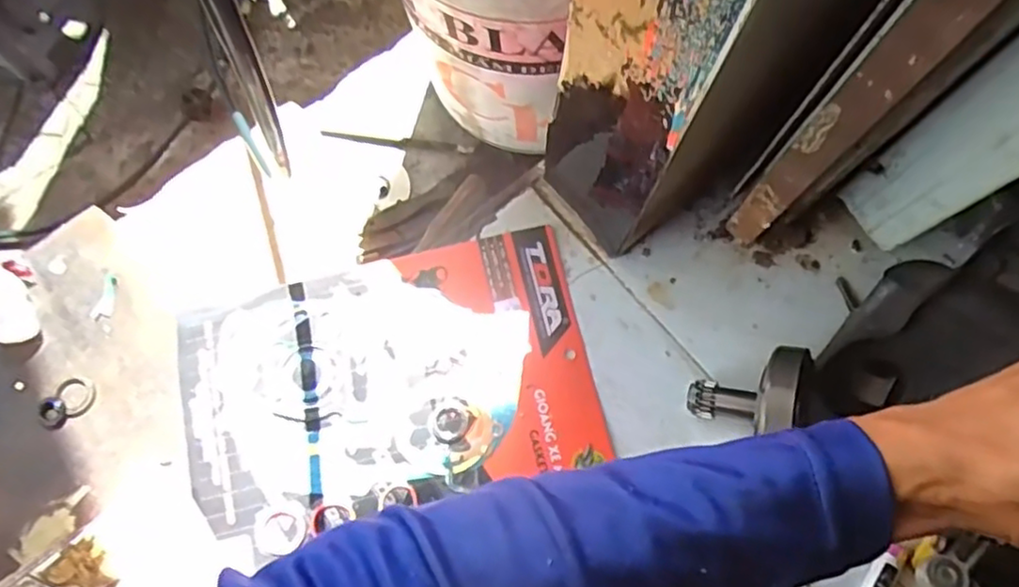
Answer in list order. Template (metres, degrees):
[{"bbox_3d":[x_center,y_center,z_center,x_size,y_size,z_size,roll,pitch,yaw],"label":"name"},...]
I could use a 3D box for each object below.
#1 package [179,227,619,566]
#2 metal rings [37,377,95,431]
[{"bbox_3d":[-0.106,0.078,0.601,0.352,0.008,0.223,-15,75,-5],"label":"package"},{"bbox_3d":[-0.457,0.110,0.695,0.063,0.020,0.039,-29,77,-9],"label":"metal rings"}]

